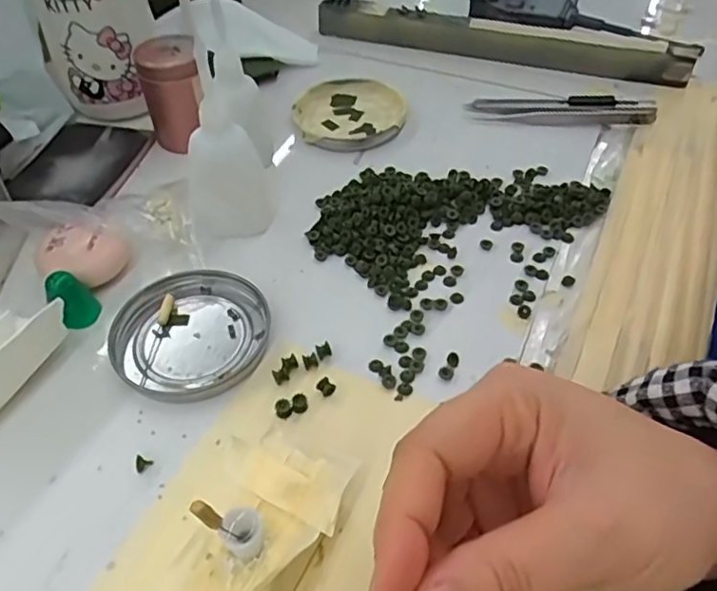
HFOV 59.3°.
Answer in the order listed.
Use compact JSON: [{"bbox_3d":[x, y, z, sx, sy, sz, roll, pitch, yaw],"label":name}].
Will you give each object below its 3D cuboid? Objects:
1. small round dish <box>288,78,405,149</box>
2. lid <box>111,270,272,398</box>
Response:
[{"bbox_3d":[-0.007,-0.131,0.453,0.079,0.010,0.074,0,49,0],"label":"small round dish"},{"bbox_3d":[-0.085,0.018,0.323,0.076,0.008,0.074,6,49,6],"label":"lid"}]

